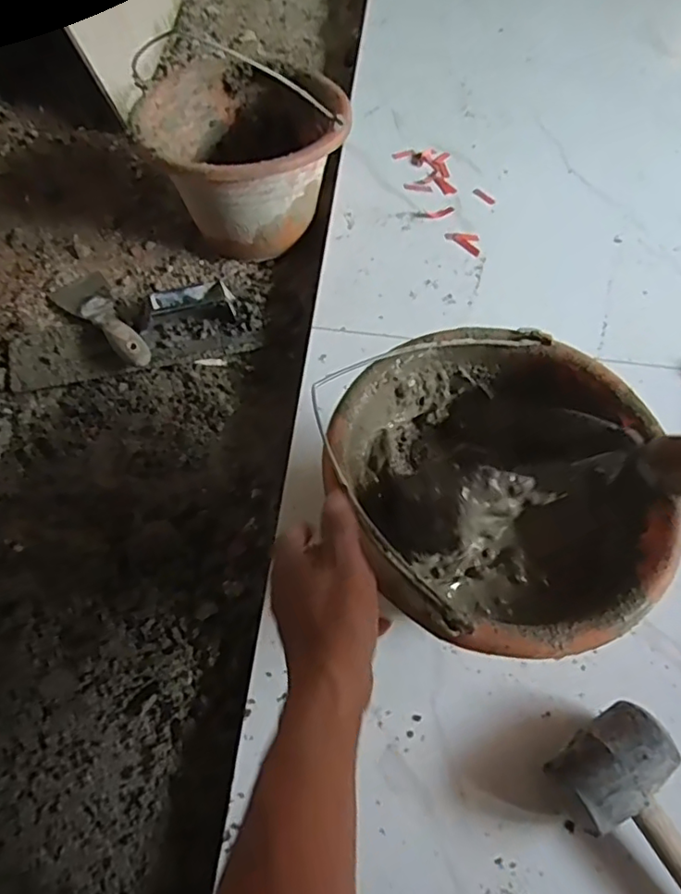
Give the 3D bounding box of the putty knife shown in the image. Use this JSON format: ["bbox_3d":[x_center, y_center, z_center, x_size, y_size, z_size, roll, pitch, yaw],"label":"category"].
[{"bbox_3d":[-0.288,-0.157,0.720,0.066,0.019,0.211,-33,51,-19],"label":"putty knife"}]

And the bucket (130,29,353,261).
[{"bbox_3d":[-0.120,-0.356,0.756,0.240,0.186,0.229,1,62,-2],"label":"bucket"}]

